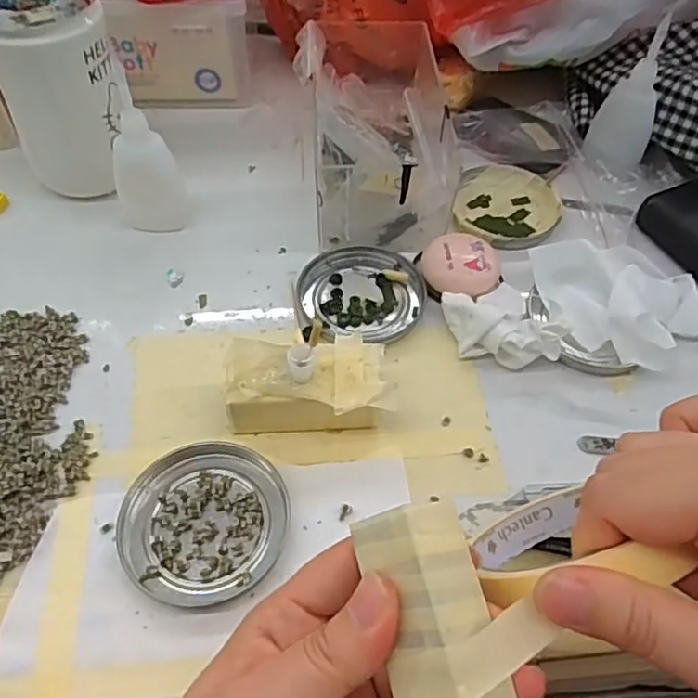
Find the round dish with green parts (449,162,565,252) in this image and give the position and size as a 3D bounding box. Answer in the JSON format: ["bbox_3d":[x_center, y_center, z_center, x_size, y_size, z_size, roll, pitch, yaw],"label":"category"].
[{"bbox_3d":[0.113,-0.101,0.443,0.072,0.012,0.087,13,54,8],"label":"round dish with green parts"}]

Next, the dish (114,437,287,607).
[{"bbox_3d":[-0.070,0.081,0.301,0.080,0.007,0.076,1,53,-1],"label":"dish"}]

